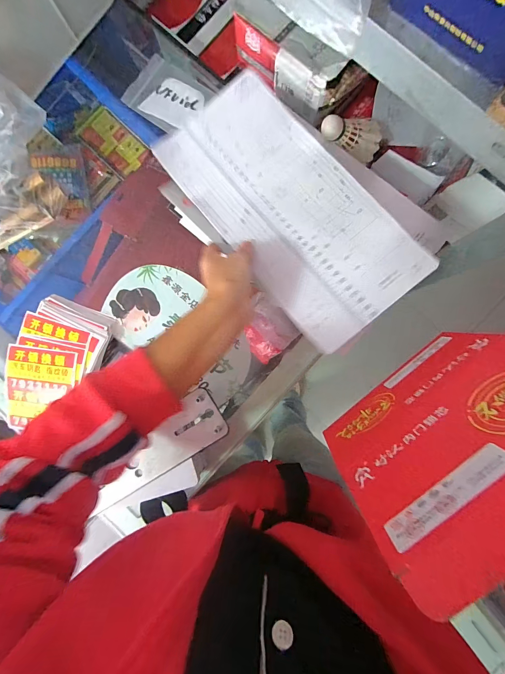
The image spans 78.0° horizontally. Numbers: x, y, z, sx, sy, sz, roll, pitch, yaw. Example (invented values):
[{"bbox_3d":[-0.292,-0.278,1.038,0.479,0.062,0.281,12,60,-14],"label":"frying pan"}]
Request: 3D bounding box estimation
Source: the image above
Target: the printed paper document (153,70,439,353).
[{"bbox_3d":[0.041,-0.152,0.363,0.168,0.011,0.322,-40,81,-1],"label":"printed paper document"}]

